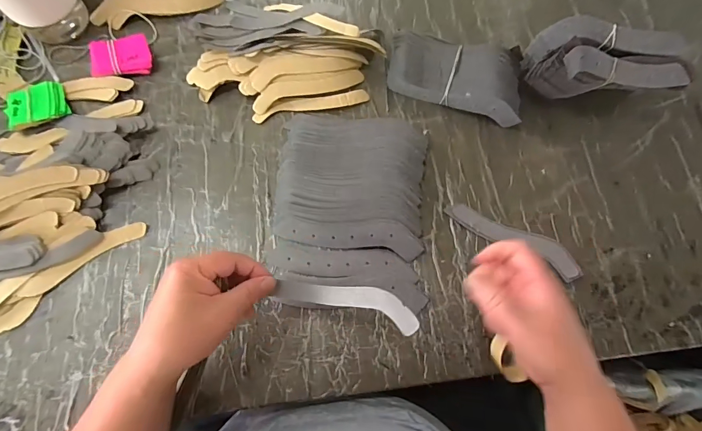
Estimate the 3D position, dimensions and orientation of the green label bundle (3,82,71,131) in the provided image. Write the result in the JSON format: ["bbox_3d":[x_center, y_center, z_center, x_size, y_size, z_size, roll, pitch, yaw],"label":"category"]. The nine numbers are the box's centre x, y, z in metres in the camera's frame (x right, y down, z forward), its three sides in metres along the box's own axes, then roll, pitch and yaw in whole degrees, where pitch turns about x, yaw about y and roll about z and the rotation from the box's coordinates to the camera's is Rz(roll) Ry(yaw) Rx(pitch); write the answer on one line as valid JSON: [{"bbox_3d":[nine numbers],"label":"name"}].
[{"bbox_3d":[-0.376,-0.131,0.443,0.064,0.018,0.058,-25,75,-10],"label":"green label bundle"}]

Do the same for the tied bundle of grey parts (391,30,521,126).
[{"bbox_3d":[0.135,-0.182,0.477,0.172,0.039,0.095,17,72,3],"label":"tied bundle of grey parts"}]

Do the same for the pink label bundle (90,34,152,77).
[{"bbox_3d":[-0.290,-0.199,0.470,0.072,0.022,0.048,-14,73,-7],"label":"pink label bundle"}]

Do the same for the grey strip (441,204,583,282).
[{"bbox_3d":[0.188,0.024,0.427,0.156,0.008,0.037,29,73,7],"label":"grey strip"}]

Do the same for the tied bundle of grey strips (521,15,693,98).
[{"bbox_3d":[0.307,-0.184,0.458,0.164,0.084,0.085,0,72,-2],"label":"tied bundle of grey strips"}]

